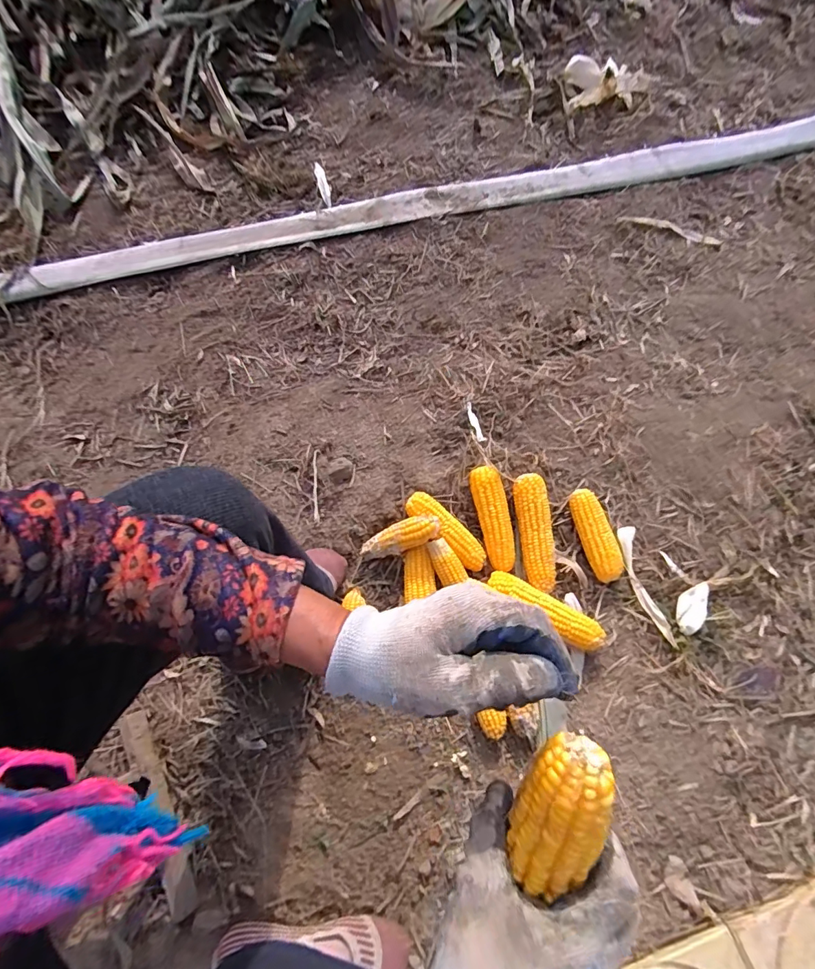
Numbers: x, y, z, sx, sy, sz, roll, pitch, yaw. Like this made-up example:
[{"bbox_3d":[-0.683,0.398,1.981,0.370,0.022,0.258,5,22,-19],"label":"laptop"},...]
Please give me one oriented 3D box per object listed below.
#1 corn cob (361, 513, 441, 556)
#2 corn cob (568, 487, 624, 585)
[{"bbox_3d":[-0.012,0.089,0.744,0.140,0.034,0.051,-23,66,21],"label":"corn cob"},{"bbox_3d":[0.311,0.085,0.763,0.049,0.049,0.152,-14,67,-4],"label":"corn cob"}]

